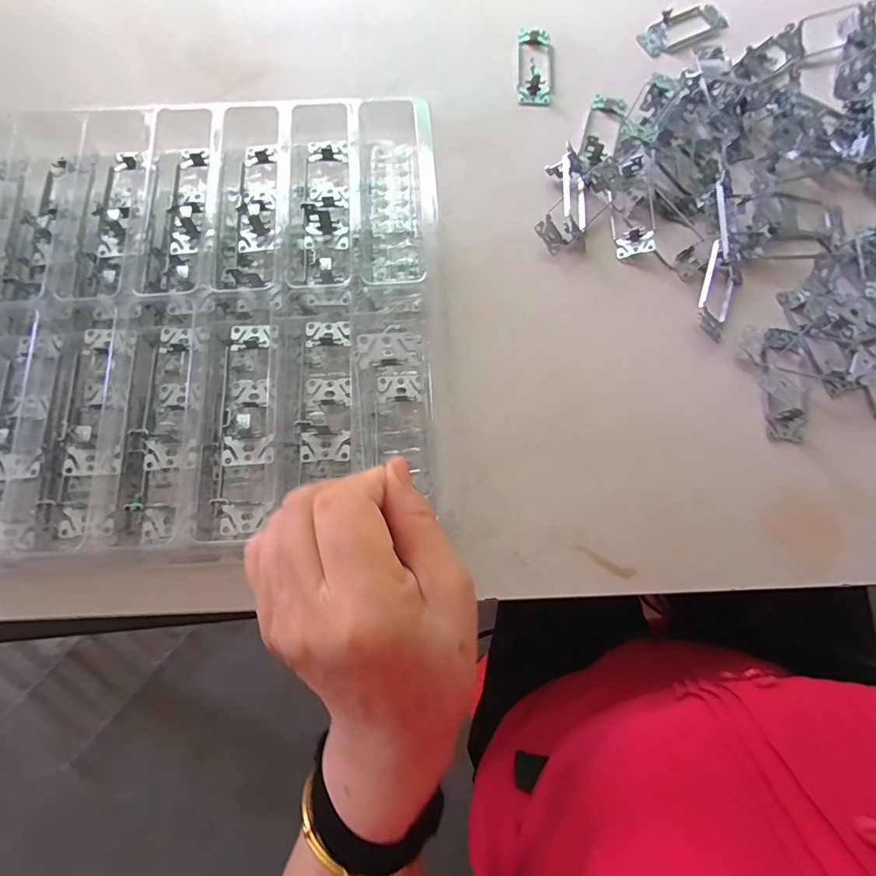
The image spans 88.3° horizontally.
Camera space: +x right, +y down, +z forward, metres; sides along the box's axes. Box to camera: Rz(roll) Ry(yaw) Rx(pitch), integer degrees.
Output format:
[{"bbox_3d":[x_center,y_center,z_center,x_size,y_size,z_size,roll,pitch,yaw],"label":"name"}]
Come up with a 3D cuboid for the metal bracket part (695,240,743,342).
[{"bbox_3d":[0.257,-0.133,0.415,0.046,0.015,0.083,28,79,-24],"label":"metal bracket part"}]

